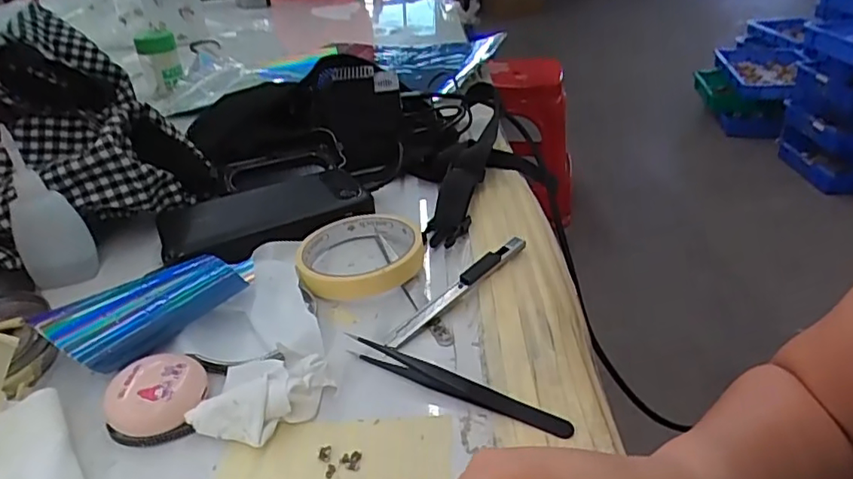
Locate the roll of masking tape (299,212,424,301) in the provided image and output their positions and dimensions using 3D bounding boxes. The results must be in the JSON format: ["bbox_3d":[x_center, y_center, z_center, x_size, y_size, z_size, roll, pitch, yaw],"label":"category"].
[{"bbox_3d":[-0.045,0.007,0.406,0.084,0.017,0.085,-1,33,1],"label":"roll of masking tape"}]

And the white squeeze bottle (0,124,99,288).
[{"bbox_3d":[-0.259,-0.021,0.388,0.034,0.098,0.037,6,34,11],"label":"white squeeze bottle"}]

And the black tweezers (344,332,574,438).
[{"bbox_3d":[0.013,0.075,0.308,0.130,0.015,0.011,15,36,24],"label":"black tweezers"}]

